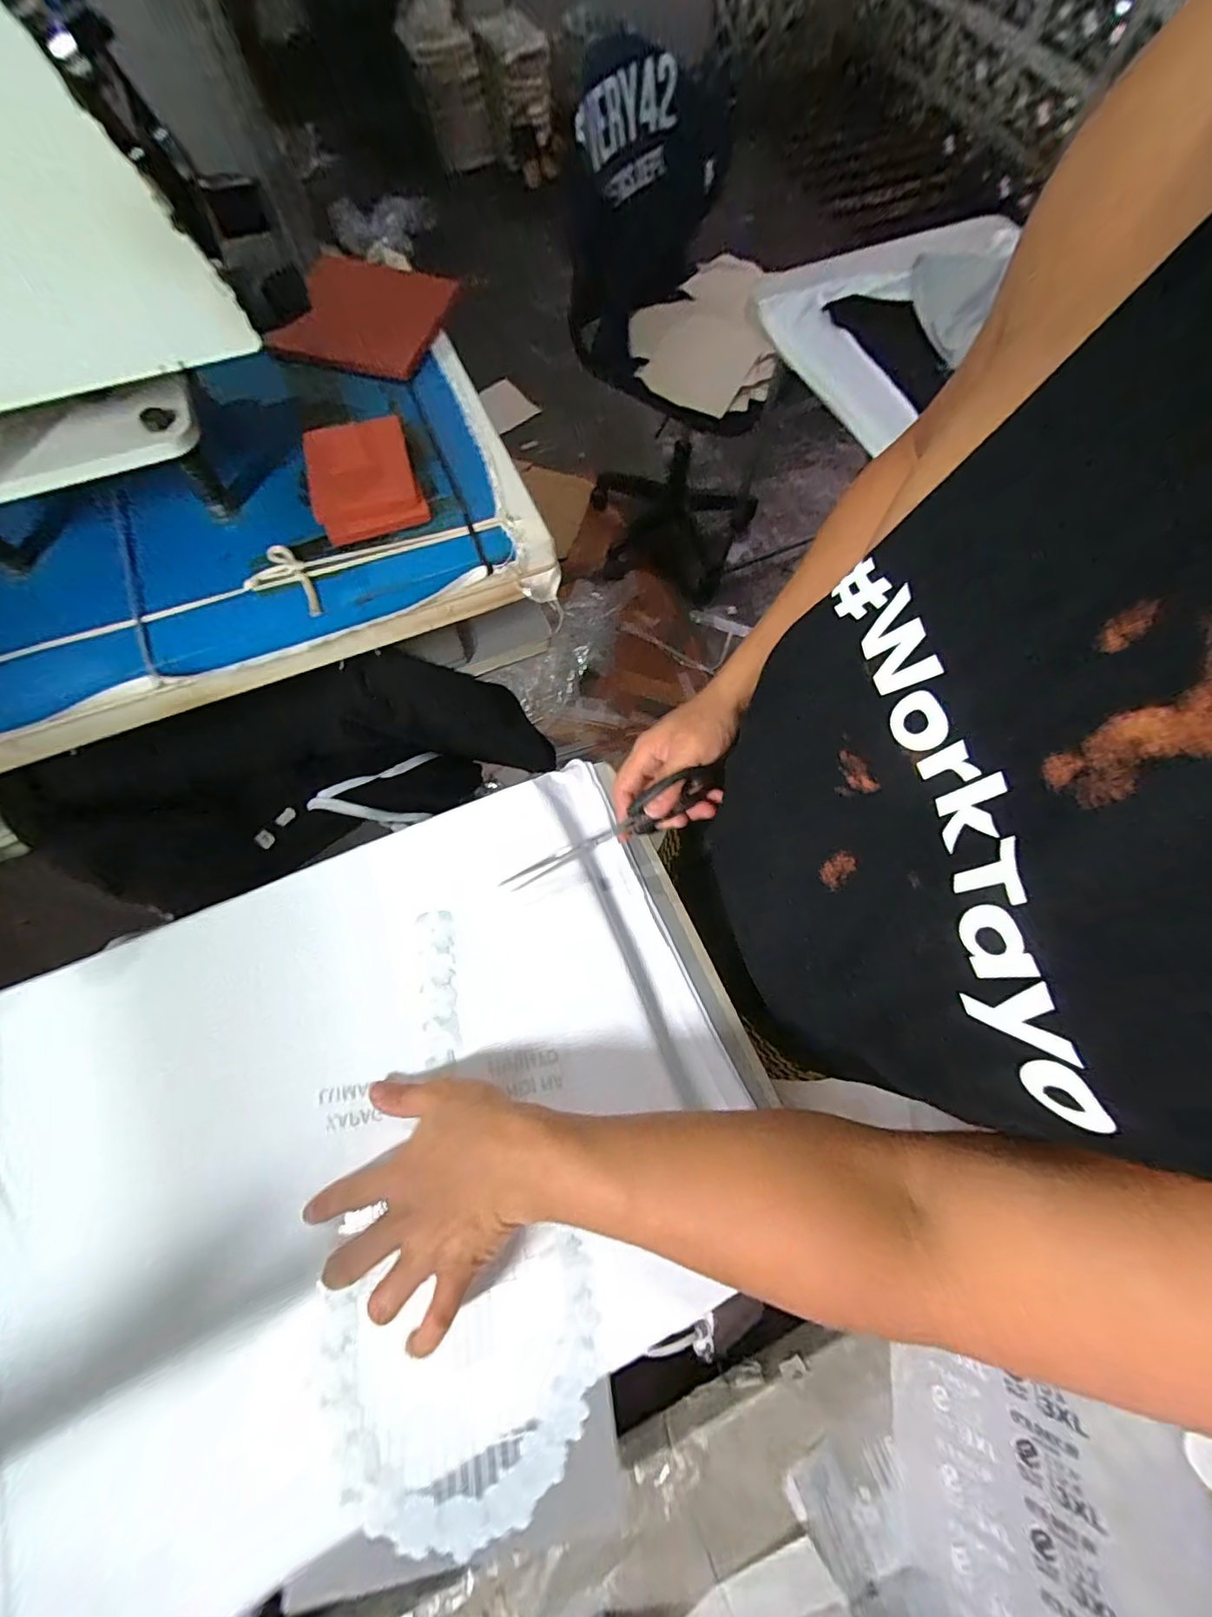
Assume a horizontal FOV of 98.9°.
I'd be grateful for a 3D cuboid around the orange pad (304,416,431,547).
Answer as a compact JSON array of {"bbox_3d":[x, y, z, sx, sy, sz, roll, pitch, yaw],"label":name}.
[{"bbox_3d":[-0.191,-0.262,0.407,0.079,0.016,0.108,-20,72,-7],"label":"orange pad"}]

